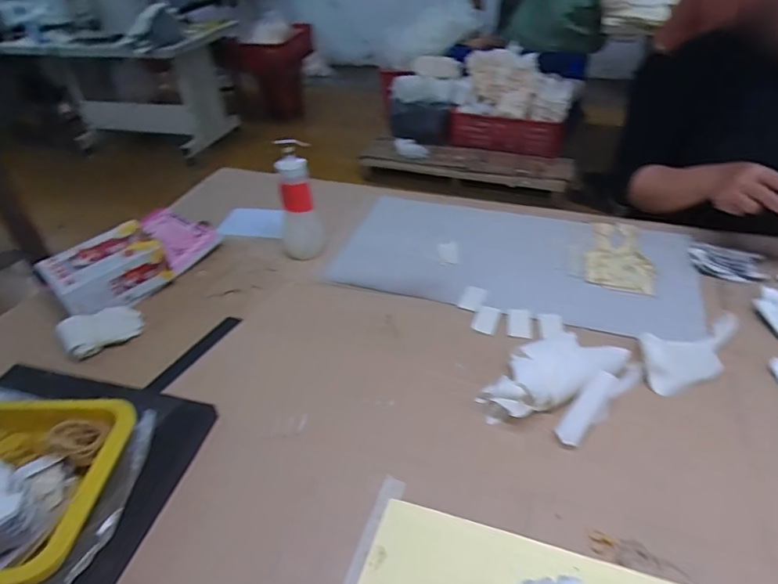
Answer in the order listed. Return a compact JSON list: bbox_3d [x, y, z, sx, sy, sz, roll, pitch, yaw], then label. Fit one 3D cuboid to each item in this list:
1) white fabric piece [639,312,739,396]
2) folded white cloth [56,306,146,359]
[{"bbox_3d":[0.403,0.073,0.666,0.188,0.019,0.083,-16,41,-13],"label":"white fabric piece"},{"bbox_3d":[-0.414,0.054,0.733,0.105,0.035,0.062,-23,43,-23],"label":"folded white cloth"}]

